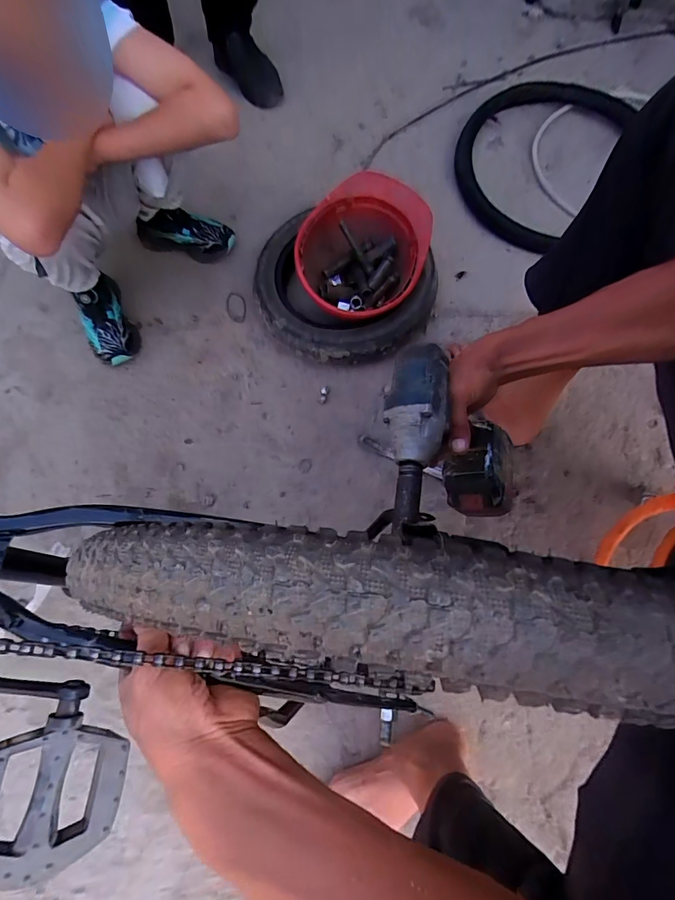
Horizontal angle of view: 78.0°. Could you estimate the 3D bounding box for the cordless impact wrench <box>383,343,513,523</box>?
[{"bbox_3d":[0.129,0.015,0.473,0.060,0.227,0.167,3,68,41],"label":"cordless impact wrench"}]

